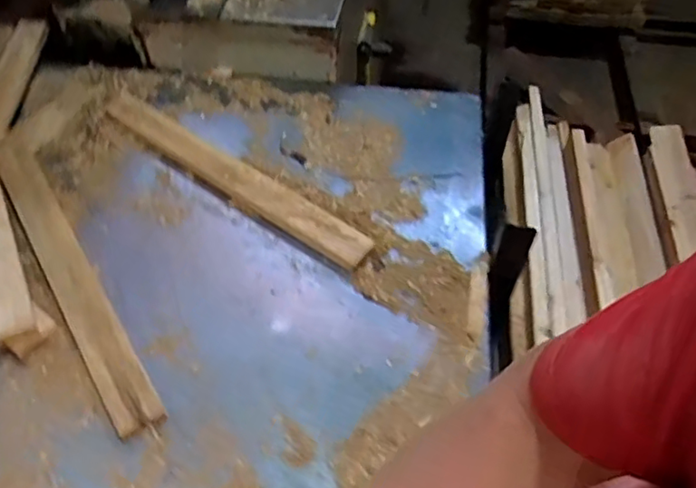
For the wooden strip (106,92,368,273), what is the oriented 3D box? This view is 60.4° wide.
[{"bbox_3d":[-0.186,-0.111,0.880,0.530,0.027,0.056,32,56,25],"label":"wooden strip"}]

